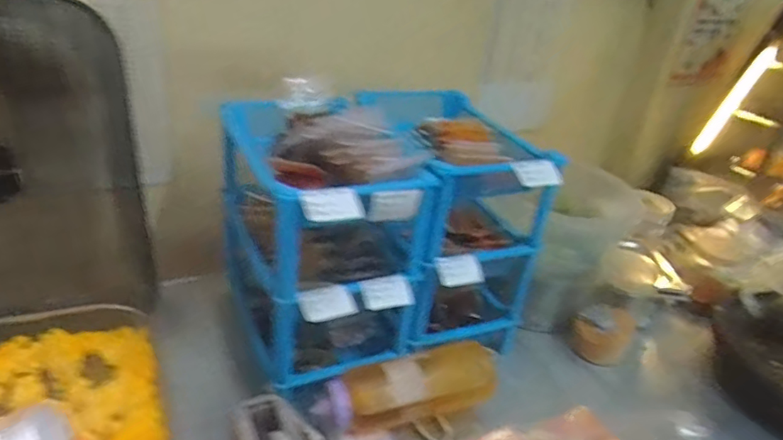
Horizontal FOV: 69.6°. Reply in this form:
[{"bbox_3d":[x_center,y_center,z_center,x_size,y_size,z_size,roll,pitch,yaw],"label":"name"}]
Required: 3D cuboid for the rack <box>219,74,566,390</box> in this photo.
[{"bbox_3d":[-0.024,0.009,0.837,0.384,0.336,0.356,-8,33,-26],"label":"rack"}]

